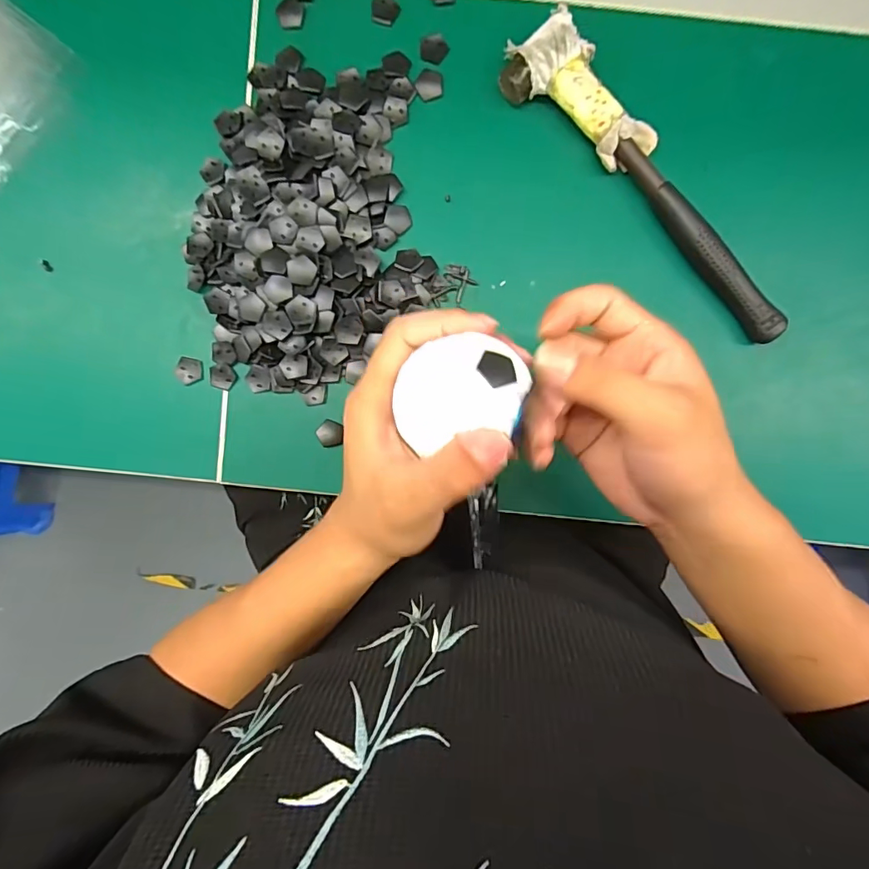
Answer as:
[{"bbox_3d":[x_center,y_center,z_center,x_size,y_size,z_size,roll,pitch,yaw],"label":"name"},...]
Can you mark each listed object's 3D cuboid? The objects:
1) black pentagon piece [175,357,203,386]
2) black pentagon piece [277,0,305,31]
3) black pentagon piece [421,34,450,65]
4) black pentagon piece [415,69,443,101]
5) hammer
[{"bbox_3d":[-0.172,-0.044,0.340,0.016,0.007,0.018,8,93,-1],"label":"black pentagon piece"},{"bbox_3d":[-0.098,-0.288,0.331,0.018,0.004,0.020,-20,93,0],"label":"black pentagon piece"},{"bbox_3d":[0.000,-0.265,0.332,0.018,0.004,0.019,2,93,-1],"label":"black pentagon piece"},{"bbox_3d":[-0.003,-0.242,0.334,0.019,0.004,0.020,-18,93,0],"label":"black pentagon piece"},{"bbox_3d":[0.148,-0.164,0.322,0.249,0.028,0.048,44,91,-3],"label":"hammer"}]

